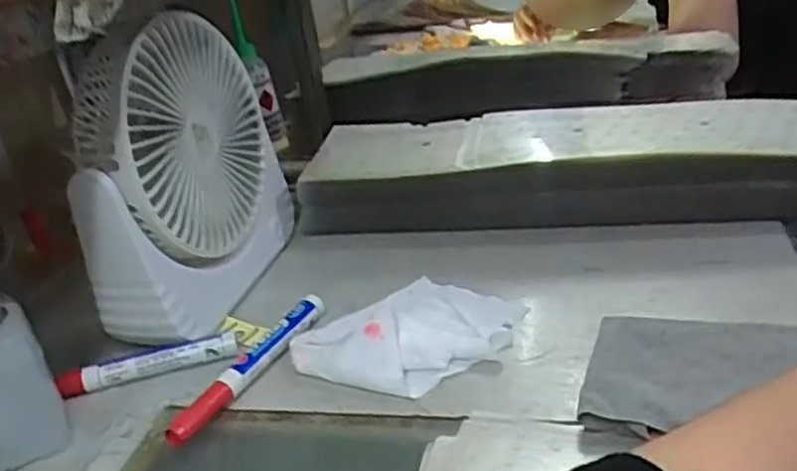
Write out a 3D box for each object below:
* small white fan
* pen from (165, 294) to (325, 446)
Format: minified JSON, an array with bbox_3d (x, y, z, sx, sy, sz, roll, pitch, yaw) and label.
[{"bbox_3d":[-0.150,-0.044,0.523,0.068,0.193,0.192,-1,26,17],"label":"small white fan"},{"bbox_3d":[-0.090,0.079,0.457,0.014,0.017,0.138,6,28,28],"label":"pen"}]

